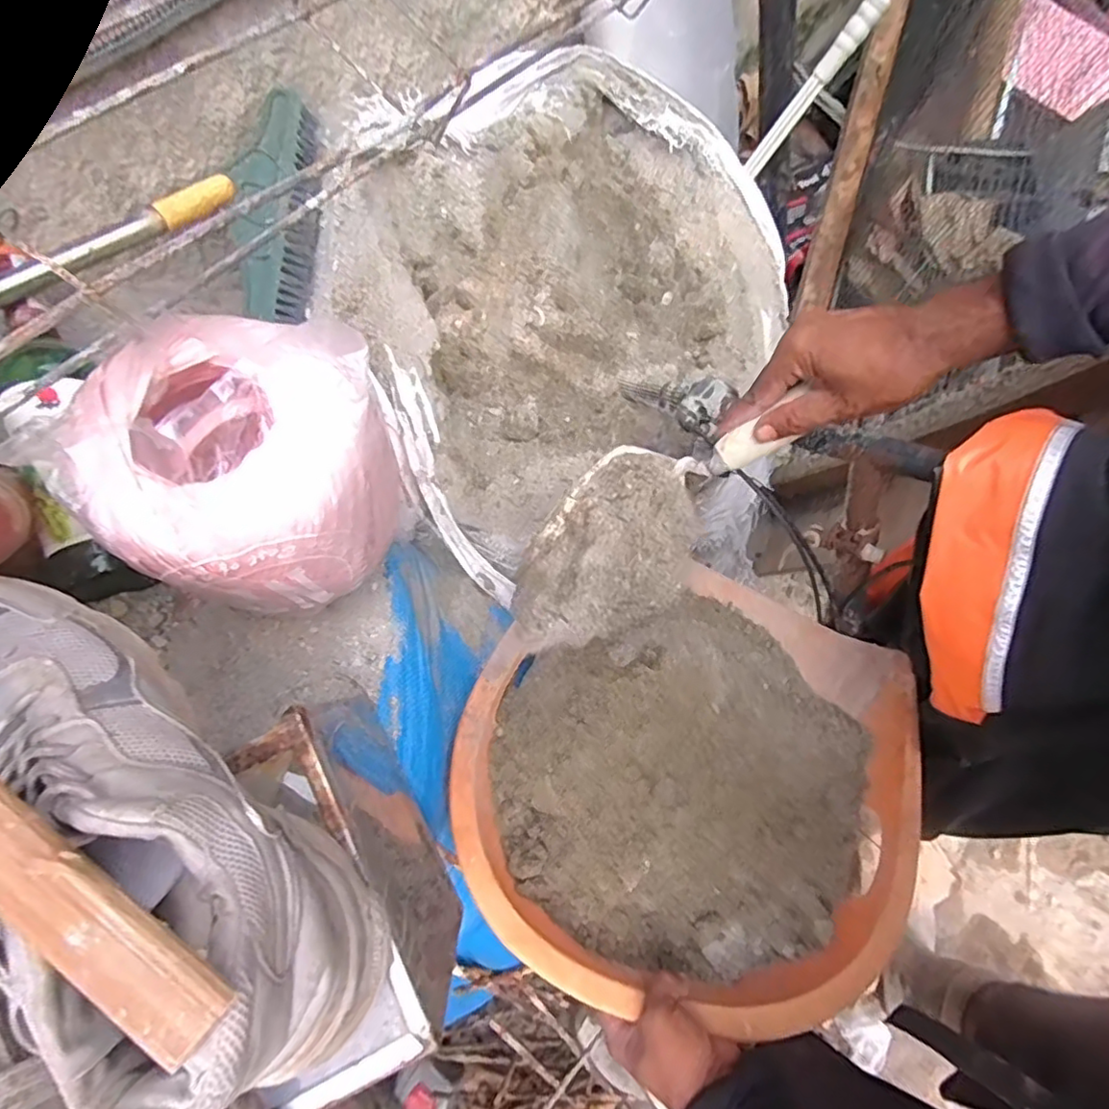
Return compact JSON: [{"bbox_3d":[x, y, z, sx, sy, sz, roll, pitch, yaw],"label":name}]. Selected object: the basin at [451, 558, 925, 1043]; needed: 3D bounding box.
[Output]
[{"bbox_3d":[0.130,0.202,0.564,0.408,0.129,0.375,23,68,11],"label":"basin"}]

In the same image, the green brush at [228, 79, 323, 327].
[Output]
[{"bbox_3d":[-0.254,-0.313,0.559,0.064,0.052,0.208,1,88,1],"label":"green brush"}]

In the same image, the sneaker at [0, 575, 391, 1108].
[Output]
[{"bbox_3d":[-0.178,0.099,0.251,0.083,0.093,0.248,-40,71,-16],"label":"sneaker"}]

